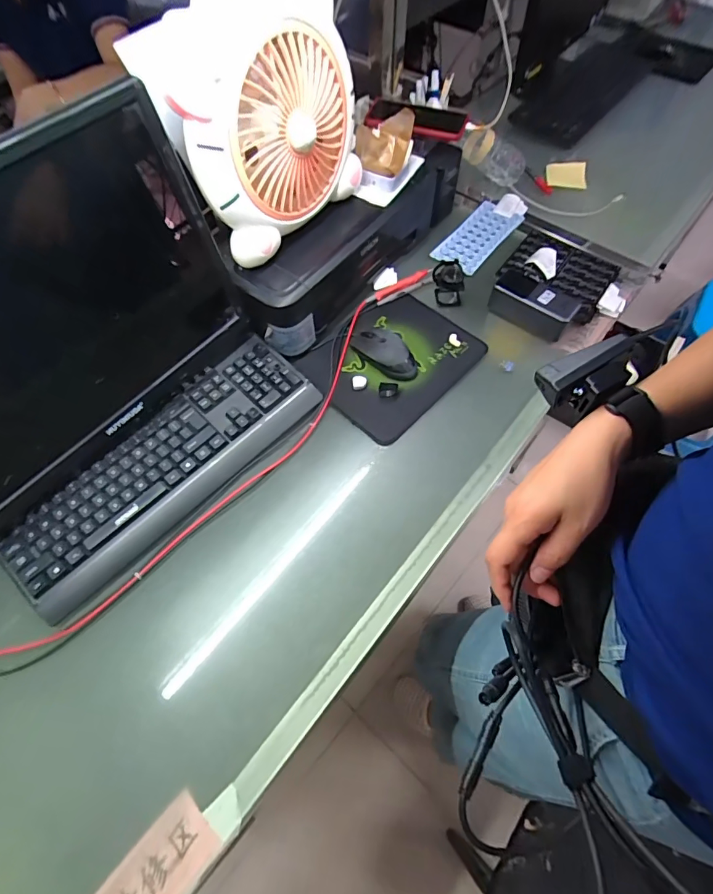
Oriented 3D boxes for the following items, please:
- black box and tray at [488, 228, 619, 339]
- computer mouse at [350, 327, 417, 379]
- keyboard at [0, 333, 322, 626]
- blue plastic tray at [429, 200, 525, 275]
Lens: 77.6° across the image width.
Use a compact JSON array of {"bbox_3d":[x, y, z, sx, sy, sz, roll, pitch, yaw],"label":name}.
[{"bbox_3d":[0.330,-0.284,0.745,0.169,0.059,0.227,30,66,17],"label":"black box and tray"},{"bbox_3d":[0.043,-0.148,0.682,0.059,0.040,0.121,-41,67,-19],"label":"computer mouse"},{"bbox_3d":[-0.245,0.023,0.592,0.143,0.041,0.428,36,68,19],"label":"keyboard"},{"bbox_3d":[0.229,-0.396,0.831,0.087,0.015,0.191,34,67,18],"label":"blue plastic tray"}]

